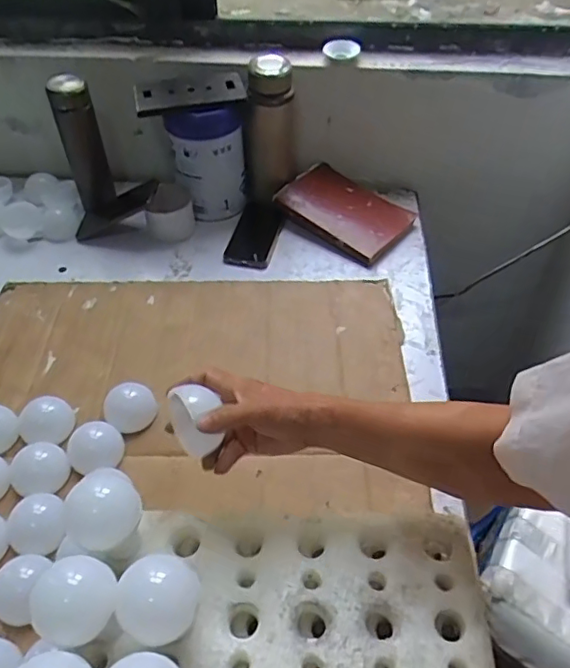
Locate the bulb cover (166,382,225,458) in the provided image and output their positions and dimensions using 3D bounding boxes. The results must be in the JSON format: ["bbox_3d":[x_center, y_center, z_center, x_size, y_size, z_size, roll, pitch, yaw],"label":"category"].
[{"bbox_3d":[-0.082,0.079,0.517,0.041,0.049,0.058,-18,52,-15],"label":"bulb cover"}]

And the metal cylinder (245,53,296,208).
[{"bbox_3d":[-0.025,-0.331,0.940,0.085,0.214,0.064,-3,49,-3],"label":"metal cylinder"}]

